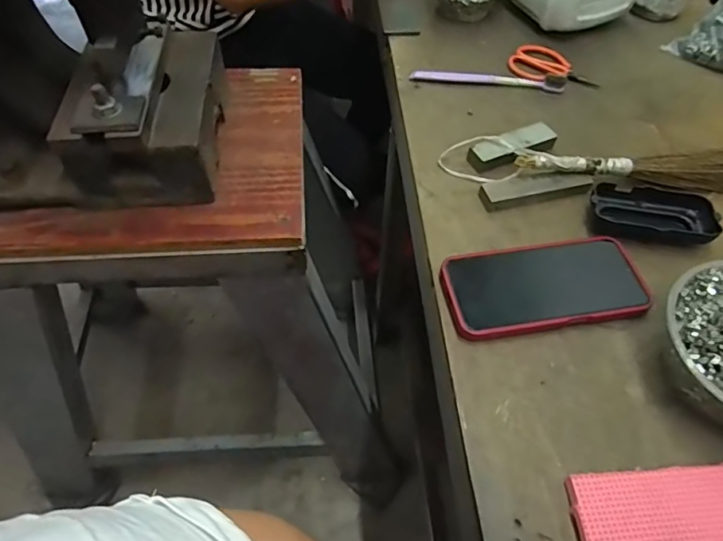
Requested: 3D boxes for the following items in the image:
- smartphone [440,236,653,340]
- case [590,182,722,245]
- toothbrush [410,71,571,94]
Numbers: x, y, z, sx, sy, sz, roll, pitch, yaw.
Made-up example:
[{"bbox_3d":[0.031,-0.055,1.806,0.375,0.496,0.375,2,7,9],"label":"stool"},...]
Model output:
[{"bbox_3d":[0.156,0.012,0.427,0.167,0.017,0.079,-9,55,-6],"label":"smartphone"},{"bbox_3d":[0.276,-0.056,0.477,0.106,0.023,0.052,11,55,8],"label":"case"},{"bbox_3d":[0.154,-0.235,0.606,0.183,0.011,0.017,6,55,5],"label":"toothbrush"}]

